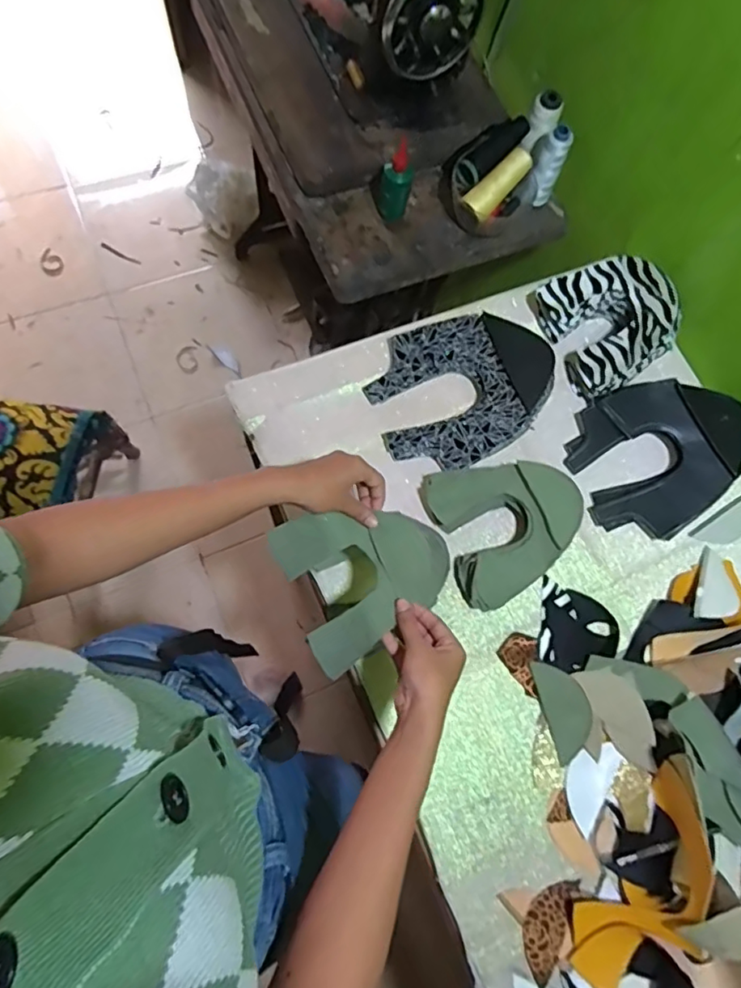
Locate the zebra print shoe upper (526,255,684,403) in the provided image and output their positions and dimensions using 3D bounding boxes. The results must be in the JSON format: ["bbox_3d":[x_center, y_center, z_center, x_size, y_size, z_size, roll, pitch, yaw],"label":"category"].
[{"bbox_3d":[0.332,-0.238,0.772,0.160,0.076,0.173,-24,77,-12],"label":"zebra print shoe upper"}]

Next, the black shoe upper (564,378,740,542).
[{"bbox_3d":[0.378,-0.056,0.729,0.227,0.051,0.195,-25,77,-12],"label":"black shoe upper"}]

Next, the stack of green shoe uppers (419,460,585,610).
[{"bbox_3d":[0.170,0.032,0.689,0.170,0.044,0.176,-20,76,-11],"label":"stack of green shoe uppers"}]

